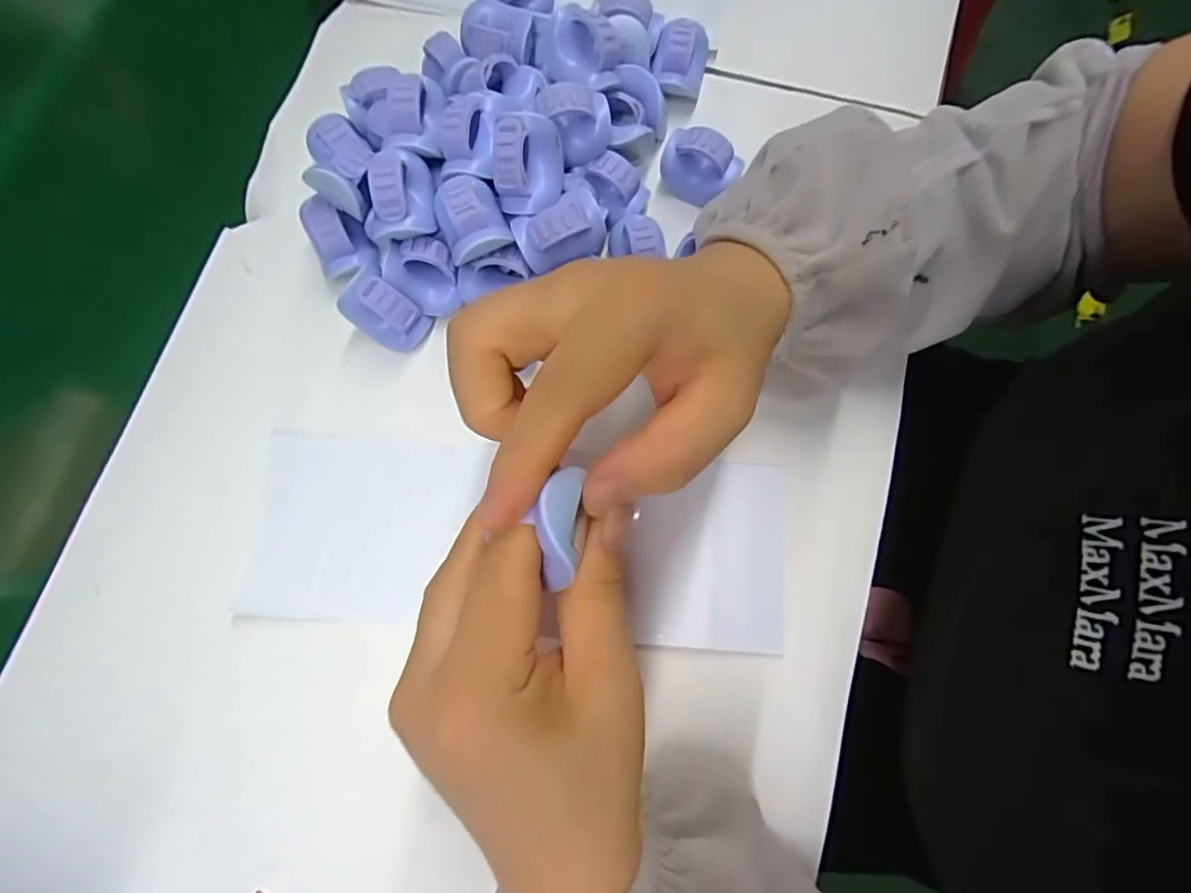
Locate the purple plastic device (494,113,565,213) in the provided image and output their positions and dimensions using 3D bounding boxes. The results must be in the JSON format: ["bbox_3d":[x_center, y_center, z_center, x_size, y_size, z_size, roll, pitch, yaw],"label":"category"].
[{"bbox_3d":[-0.033,-0.132,0.261,0.032,0.040,0.023,-23,33,-35],"label":"purple plastic device"}]

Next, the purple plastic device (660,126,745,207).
[{"bbox_3d":[0.054,-0.148,0.295,0.038,0.029,0.021,25,78,8],"label":"purple plastic device"}]

